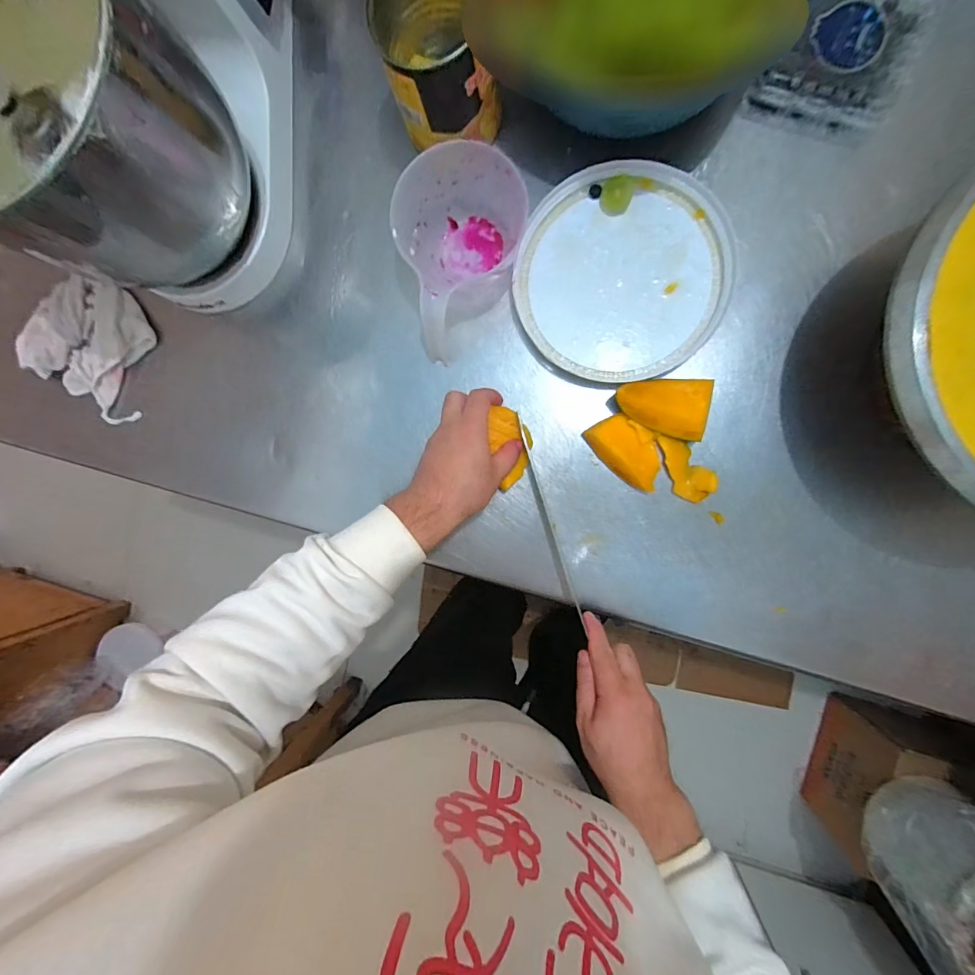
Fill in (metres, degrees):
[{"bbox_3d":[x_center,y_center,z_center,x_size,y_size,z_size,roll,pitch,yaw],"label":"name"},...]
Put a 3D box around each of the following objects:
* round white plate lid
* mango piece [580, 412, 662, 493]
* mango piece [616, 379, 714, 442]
[{"bbox_3d":[0.134,-0.215,0.435,0.200,0.016,0.206,0,94,6],"label":"round white plate lid"},{"bbox_3d":[0.140,-0.039,0.436,0.081,0.017,0.052,35,97,2],"label":"mango piece"},{"bbox_3d":[0.170,-0.077,0.429,0.085,0.030,0.055,5,95,5],"label":"mango piece"}]

